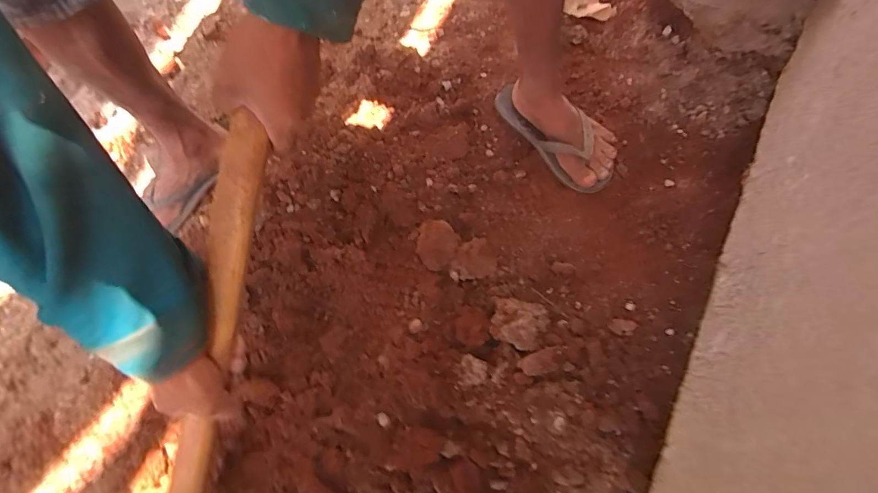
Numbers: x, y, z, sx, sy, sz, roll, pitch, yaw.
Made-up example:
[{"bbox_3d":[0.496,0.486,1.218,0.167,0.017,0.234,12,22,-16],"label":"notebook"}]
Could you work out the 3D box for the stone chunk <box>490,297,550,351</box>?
[{"bbox_3d":[0.112,0.111,0.611,0.079,0.048,0.072,15,68,11],"label":"stone chunk"}]

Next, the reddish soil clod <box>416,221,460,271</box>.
[{"bbox_3d":[-0.006,-0.002,0.660,0.064,0.045,0.068,0,68,1],"label":"reddish soil clod"}]

